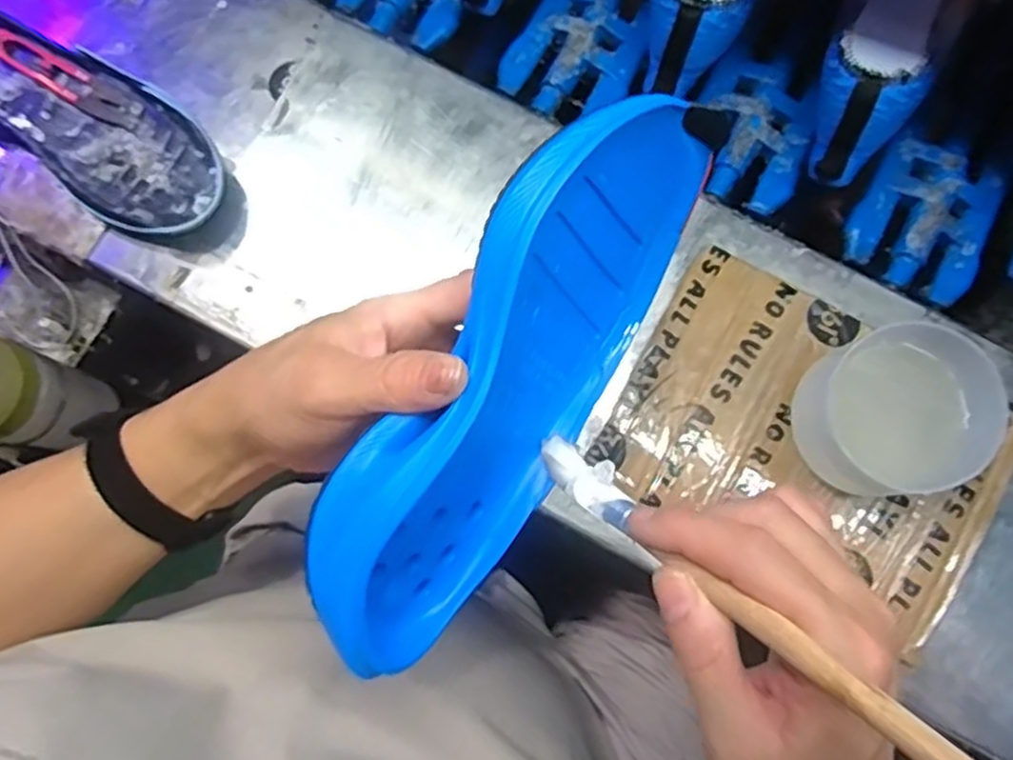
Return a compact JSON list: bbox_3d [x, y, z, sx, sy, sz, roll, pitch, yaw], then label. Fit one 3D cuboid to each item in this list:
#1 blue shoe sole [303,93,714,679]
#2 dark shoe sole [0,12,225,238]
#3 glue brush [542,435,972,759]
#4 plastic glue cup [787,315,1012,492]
[{"bbox_3d":[0.006,0.001,0.308,0.029,0.093,0.243,27,86,43],"label":"blue shoe sole"},{"bbox_3d":[-0.290,-0.175,0.489,0.237,0.051,0.090,32,83,6],"label":"dark shoe sole"},{"bbox_3d":[0.069,0.067,0.257,0.017,0.012,0.184,-46,41,-8],"label":"glue brush"},{"bbox_3d":[0.222,0.018,0.428,0.086,0.070,0.086,0,82,3],"label":"plastic glue cup"}]

